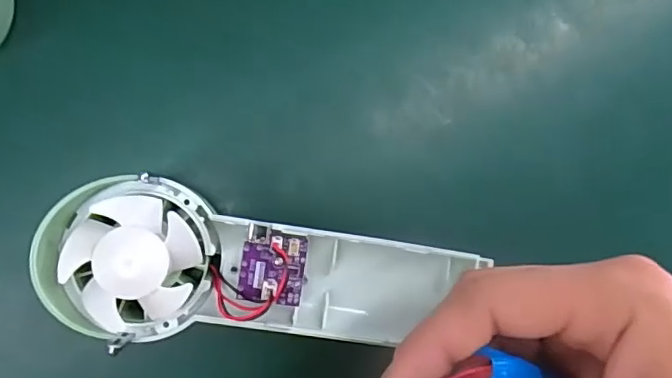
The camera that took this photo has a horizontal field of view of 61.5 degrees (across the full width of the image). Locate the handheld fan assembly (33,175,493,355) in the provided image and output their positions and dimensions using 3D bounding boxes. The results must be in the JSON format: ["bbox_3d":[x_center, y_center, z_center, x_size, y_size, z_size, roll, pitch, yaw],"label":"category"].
[{"bbox_3d":[-0.025,0.036,0.223,0.160,0.039,0.057,10,84,-7],"label":"handheld fan assembly"}]

